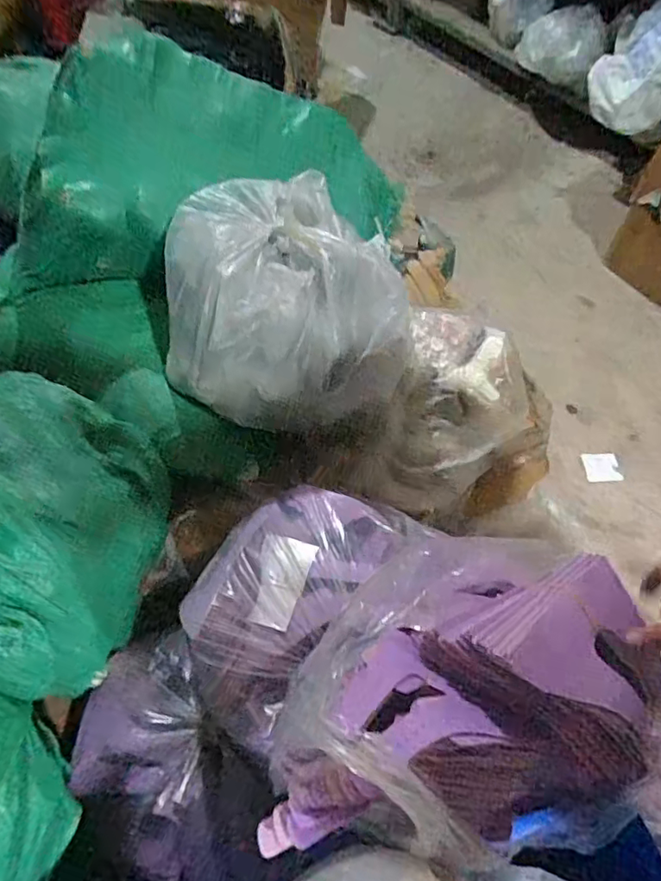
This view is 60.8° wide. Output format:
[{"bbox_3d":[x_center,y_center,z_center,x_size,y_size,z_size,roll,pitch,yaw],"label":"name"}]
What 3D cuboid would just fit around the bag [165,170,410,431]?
[{"bbox_3d":[-0.082,-0.210,0.888,0.366,0.213,0.362,-10,58,-10],"label":"bag"}]

